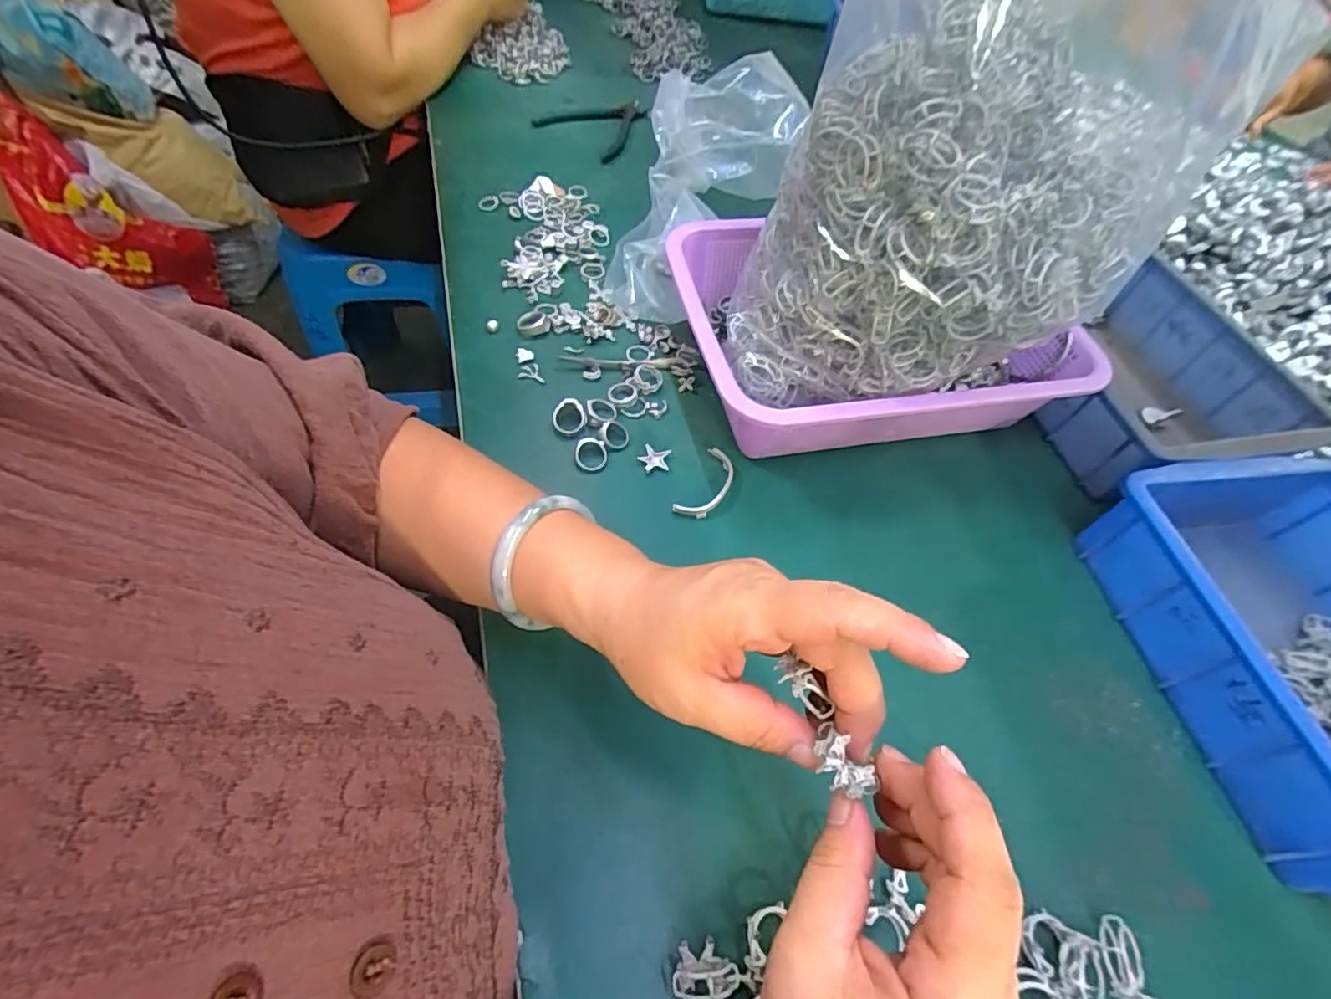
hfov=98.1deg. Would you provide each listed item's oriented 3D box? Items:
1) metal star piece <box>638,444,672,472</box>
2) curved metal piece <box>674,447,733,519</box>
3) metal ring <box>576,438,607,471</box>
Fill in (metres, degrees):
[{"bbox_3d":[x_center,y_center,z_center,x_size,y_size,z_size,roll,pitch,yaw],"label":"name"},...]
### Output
[{"bbox_3d":[-0.009,-0.030,0.436,0.023,0.004,0.022,6,56,-1],"label":"metal star piece"},{"bbox_3d":[0.032,-0.011,0.424,0.028,0.005,0.067,25,58,12],"label":"curved metal piece"},{"bbox_3d":[-0.055,-0.034,0.429,0.024,0.004,0.027,18,68,-7],"label":"metal ring"}]

